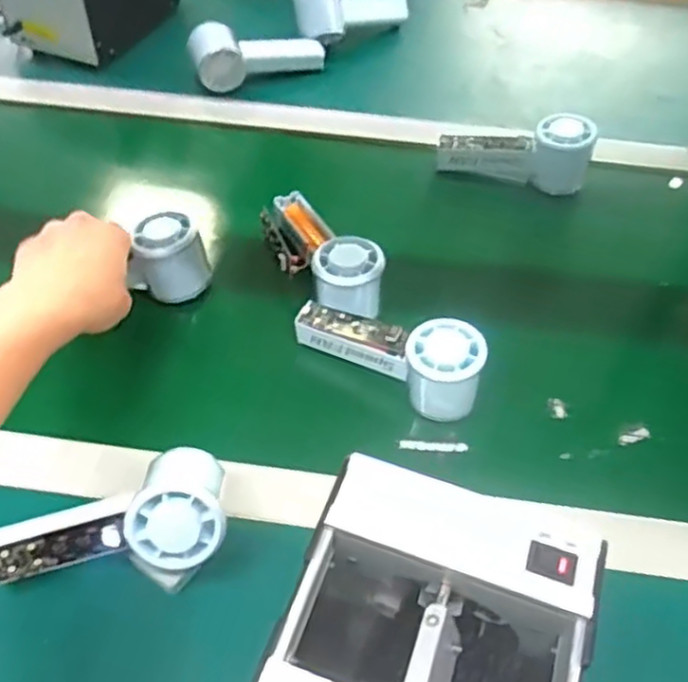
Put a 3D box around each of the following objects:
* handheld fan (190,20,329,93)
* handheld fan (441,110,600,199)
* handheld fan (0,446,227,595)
[{"bbox_3d":[-0.100,-0.332,0.797,0.149,0.061,0.053,-16,53,-14],"label":"handheld fan"},{"bbox_3d":[0.174,-0.193,0.703,0.151,0.063,0.049,12,51,8],"label":"handheld fan"},{"bbox_3d":[-0.148,0.120,0.430,0.148,0.078,0.076,-15,53,-13],"label":"handheld fan"}]

